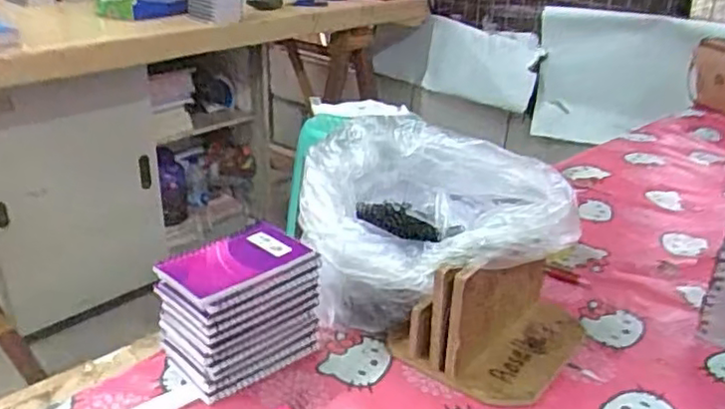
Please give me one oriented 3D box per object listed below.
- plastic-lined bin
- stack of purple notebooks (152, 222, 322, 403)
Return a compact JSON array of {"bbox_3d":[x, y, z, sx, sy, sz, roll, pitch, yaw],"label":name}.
[{"bbox_3d":[0.053,0.031,0.729,0.215,0.176,0.270,-13,29,-27],"label":"plastic-lined bin"},{"bbox_3d":[-0.120,0.103,0.649,0.137,0.118,0.087,-20,33,-37],"label":"stack of purple notebooks"}]

